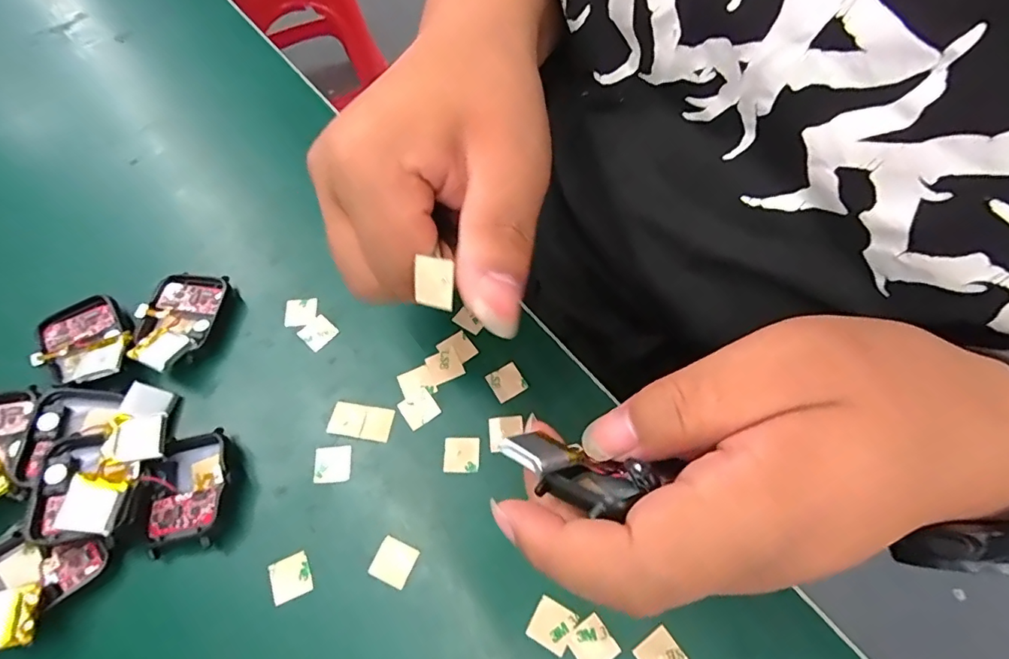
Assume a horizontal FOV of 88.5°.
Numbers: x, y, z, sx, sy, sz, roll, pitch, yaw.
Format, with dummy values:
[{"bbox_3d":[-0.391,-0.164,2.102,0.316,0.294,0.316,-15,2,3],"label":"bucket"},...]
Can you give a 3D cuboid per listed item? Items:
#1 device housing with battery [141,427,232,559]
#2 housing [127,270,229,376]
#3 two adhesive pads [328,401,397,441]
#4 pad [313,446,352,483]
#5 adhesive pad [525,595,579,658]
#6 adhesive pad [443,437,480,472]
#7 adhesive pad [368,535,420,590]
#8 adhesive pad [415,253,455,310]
[{"bbox_3d":[-0.131,0.067,0.217,0.034,0.015,0.047,-9,62,-3],"label":"device housing with battery"},{"bbox_3d":[-0.159,-0.004,0.254,0.036,0.018,0.054,5,62,5],"label":"housing"},{"bbox_3d":[-0.065,0.041,0.234,0.028,0.004,0.015,7,62,6],"label":"two adhesive pads"},{"bbox_3d":[-0.075,0.058,0.226,0.016,0.004,0.015,-5,62,-1],"label":"pad"},{"bbox_3d":[0.018,0.111,0.195,0.015,0.004,0.015,26,66,15],"label":"adhesive pad"},{"bbox_3d":[-0.019,0.054,0.226,0.015,0.004,0.015,-1,62,2],"label":"adhesive pad"},{"bbox_3d":[-0.045,0.092,0.207,0.017,0.004,0.016,22,65,13],"label":"adhesive pad"},{"bbox_3d":[-0.022,-0.015,0.163,0.015,0.016,0.004,14,18,31],"label":"adhesive pad"}]

